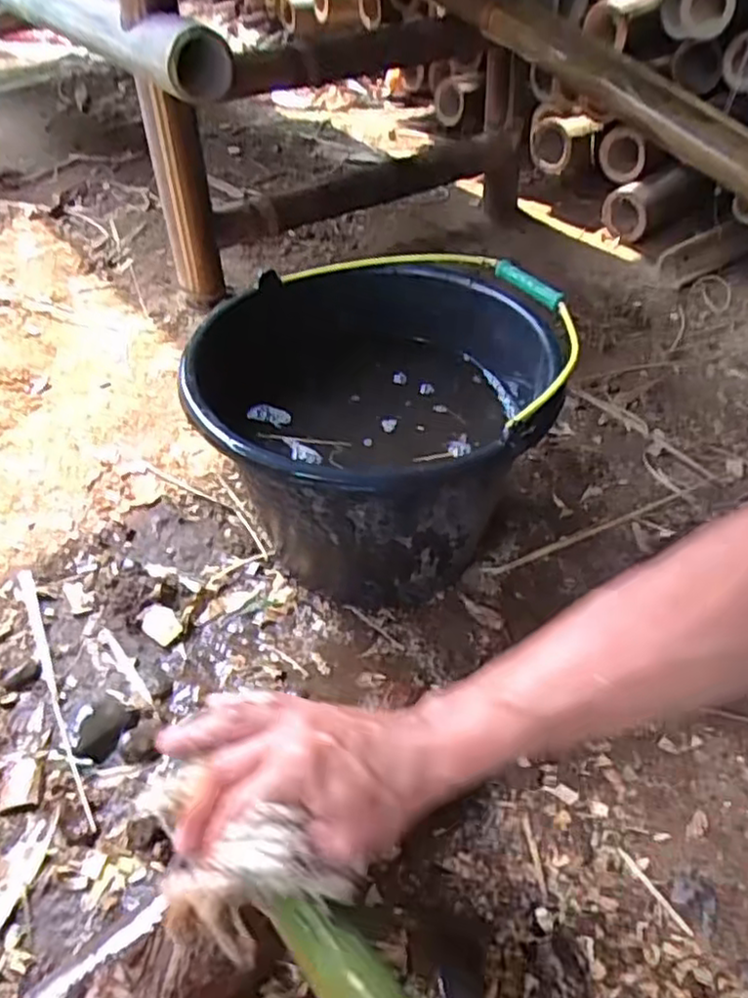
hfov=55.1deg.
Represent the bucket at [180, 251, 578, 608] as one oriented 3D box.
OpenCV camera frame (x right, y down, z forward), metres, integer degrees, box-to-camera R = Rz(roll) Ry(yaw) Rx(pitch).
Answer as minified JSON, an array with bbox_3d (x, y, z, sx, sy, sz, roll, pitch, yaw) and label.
[{"bbox_3d":[0.002,-0.051,0.606,0.266,0.200,0.288,1,45,-1],"label":"bucket"}]

